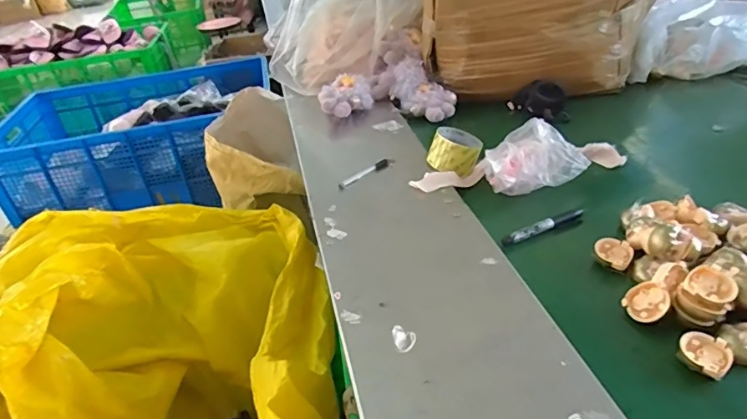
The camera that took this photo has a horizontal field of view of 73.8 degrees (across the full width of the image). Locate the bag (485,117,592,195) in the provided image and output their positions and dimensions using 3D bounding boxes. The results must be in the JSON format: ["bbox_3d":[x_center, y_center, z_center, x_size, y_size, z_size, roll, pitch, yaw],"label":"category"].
[{"bbox_3d":[0.266,-0.089,0.839,0.180,0.085,0.094,-11,34,-6],"label":"bag"}]

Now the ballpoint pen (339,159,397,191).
[{"bbox_3d":[-0.013,-0.067,0.904,0.121,0.013,0.015,-30,40,-27],"label":"ballpoint pen"}]

